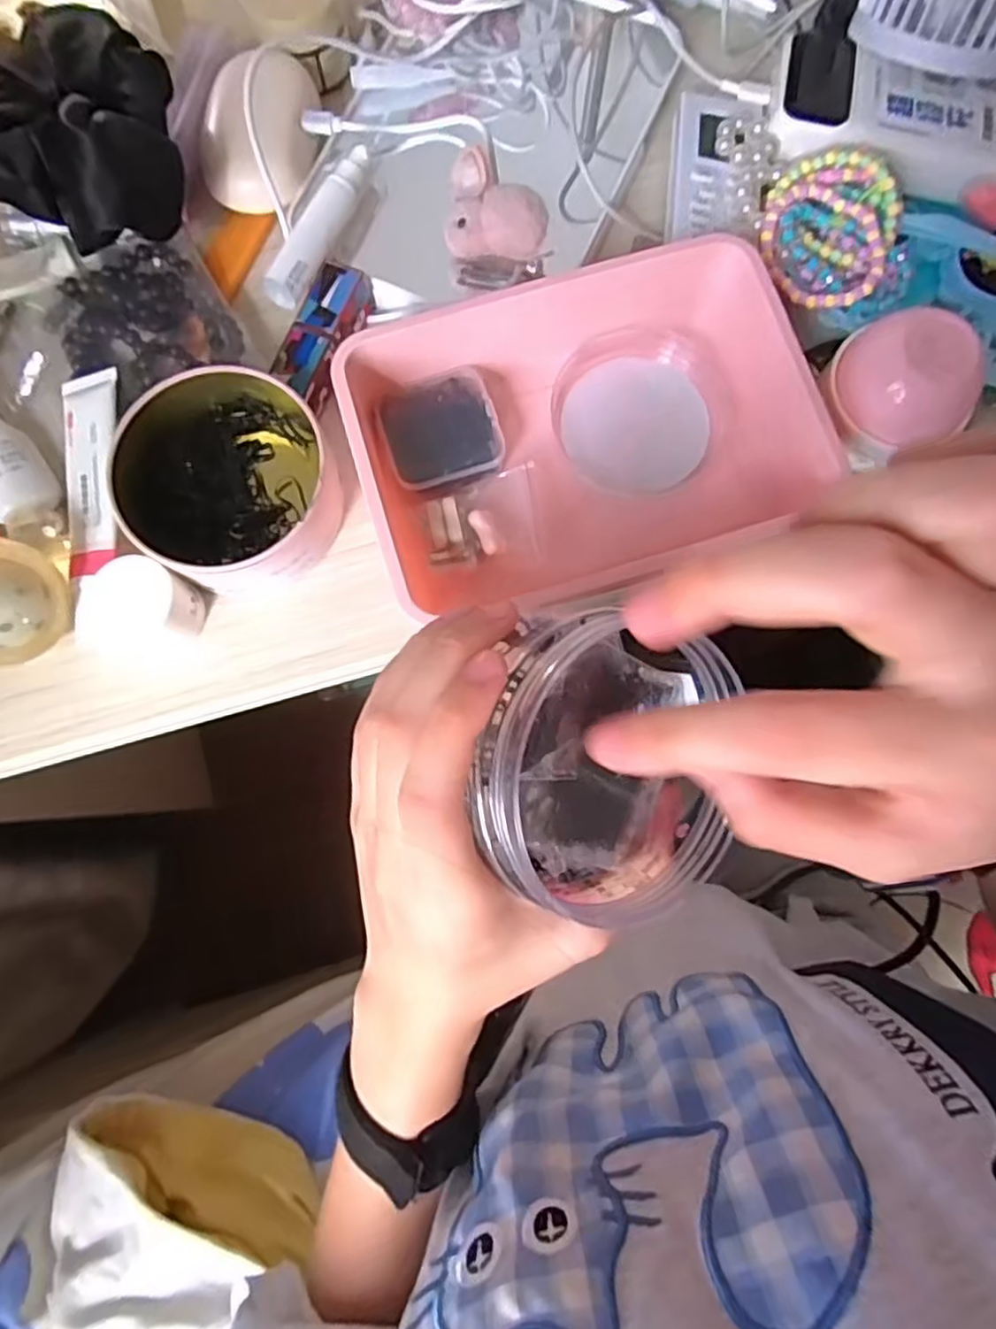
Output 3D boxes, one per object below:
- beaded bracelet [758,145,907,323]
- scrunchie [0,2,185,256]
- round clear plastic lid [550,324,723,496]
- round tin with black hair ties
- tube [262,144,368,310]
[{"bbox_3d":[0.159,-0.208,0.327,0.060,0.016,0.074,-15,80,-2],"label":"beaded bracelet"},{"bbox_3d":[-0.185,-0.248,0.319,0.089,0.062,0.105,19,80,4],"label":"scrunchie"},{"bbox_3d":[0.071,-0.126,0.339,0.080,0.019,0.079,0,80,0],"label":"round clear plastic lid"},{"bbox_3d":[-0.125,-0.091,0.325,0.089,0.044,0.108,-7,80,-1],"label":"round tin with black hair ties"},{"bbox_3d":[-0.087,-0.215,0.334,0.016,0.014,0.089,22,81,4],"label":"tube"}]

